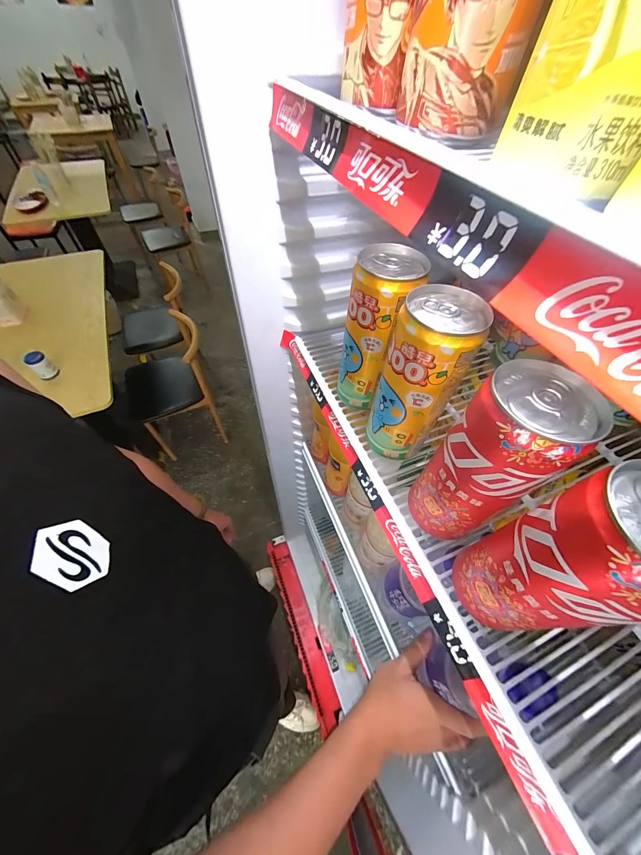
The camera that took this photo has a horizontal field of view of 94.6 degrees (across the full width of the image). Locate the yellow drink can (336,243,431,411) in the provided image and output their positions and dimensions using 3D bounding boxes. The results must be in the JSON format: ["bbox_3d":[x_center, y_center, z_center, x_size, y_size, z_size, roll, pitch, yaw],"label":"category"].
[{"bbox_3d":[0.050,-0.083,0.271,0.052,0.137,0.054,1,54,-1],"label":"yellow drink can"}]

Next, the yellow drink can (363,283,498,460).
[{"bbox_3d":[0.077,-0.035,0.237,0.052,0.135,0.055,1,54,-1],"label":"yellow drink can"}]

